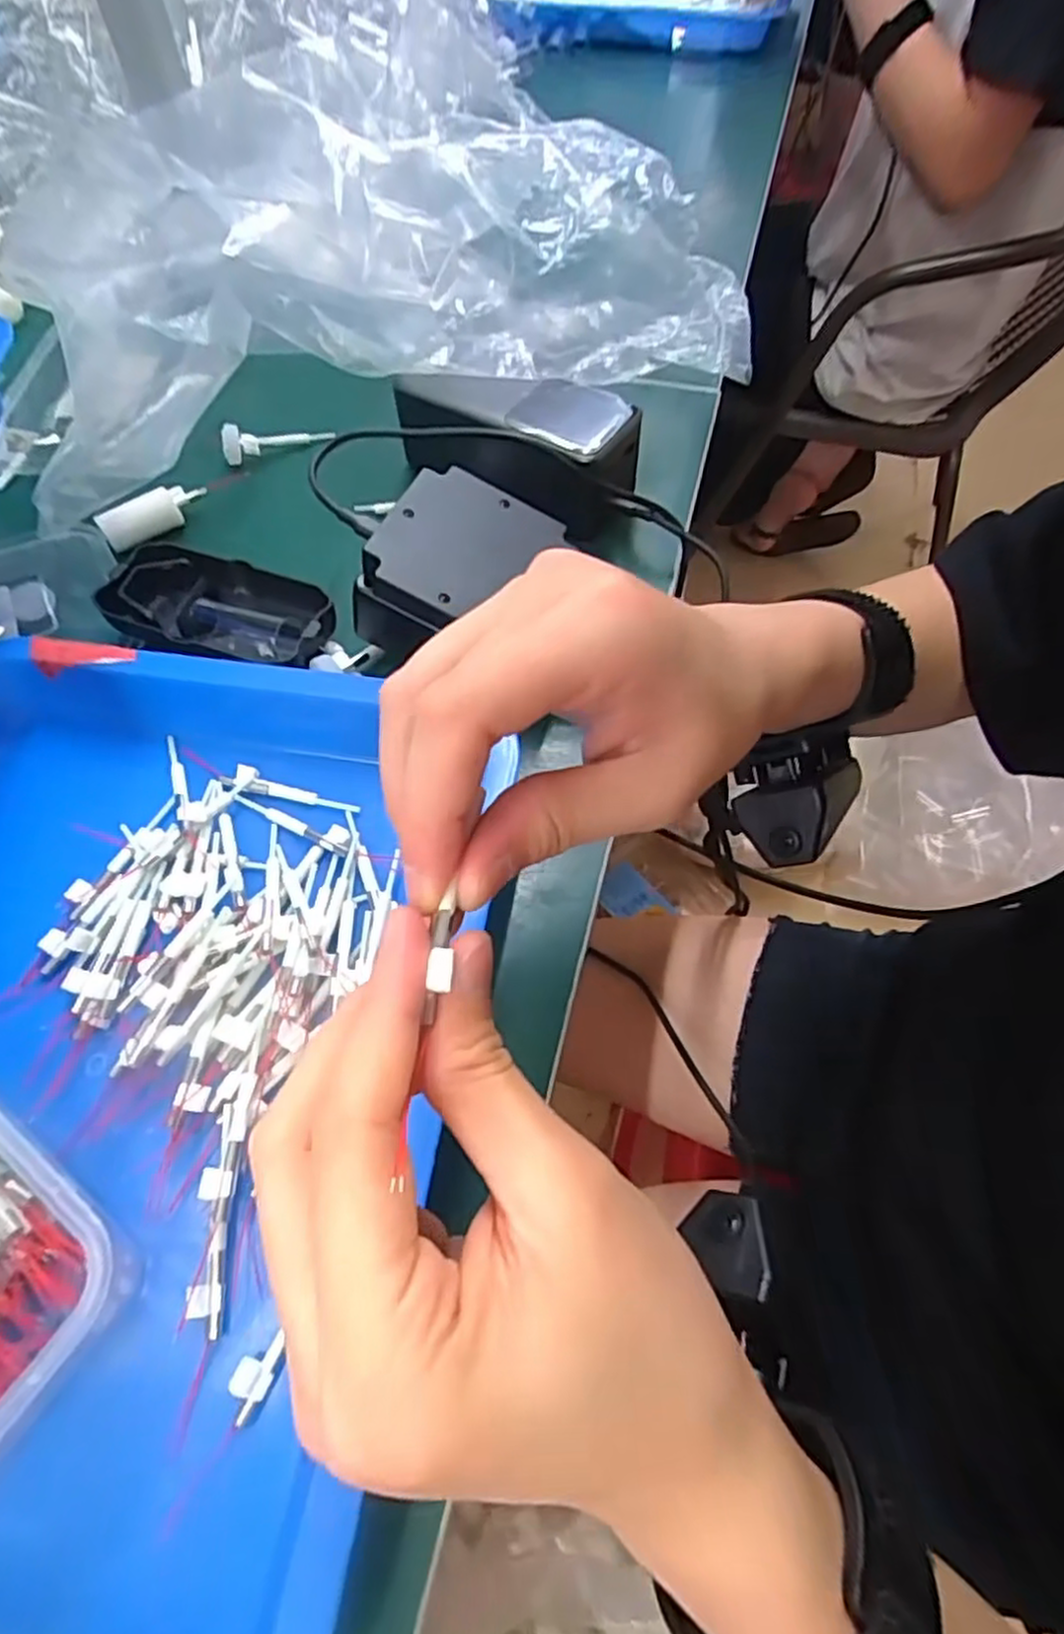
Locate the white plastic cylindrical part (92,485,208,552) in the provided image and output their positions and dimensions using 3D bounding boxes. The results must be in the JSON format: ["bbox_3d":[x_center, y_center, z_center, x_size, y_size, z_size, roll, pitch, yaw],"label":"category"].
[{"bbox_3d":[-0.208,-0.168,0.402,0.057,0.014,0.015,-35,67,-18],"label":"white plastic cylindrical part"}]

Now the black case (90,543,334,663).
[{"bbox_3d":[-0.151,-0.100,0.355,0.106,0.022,0.052,12,61,6],"label":"black case"}]

